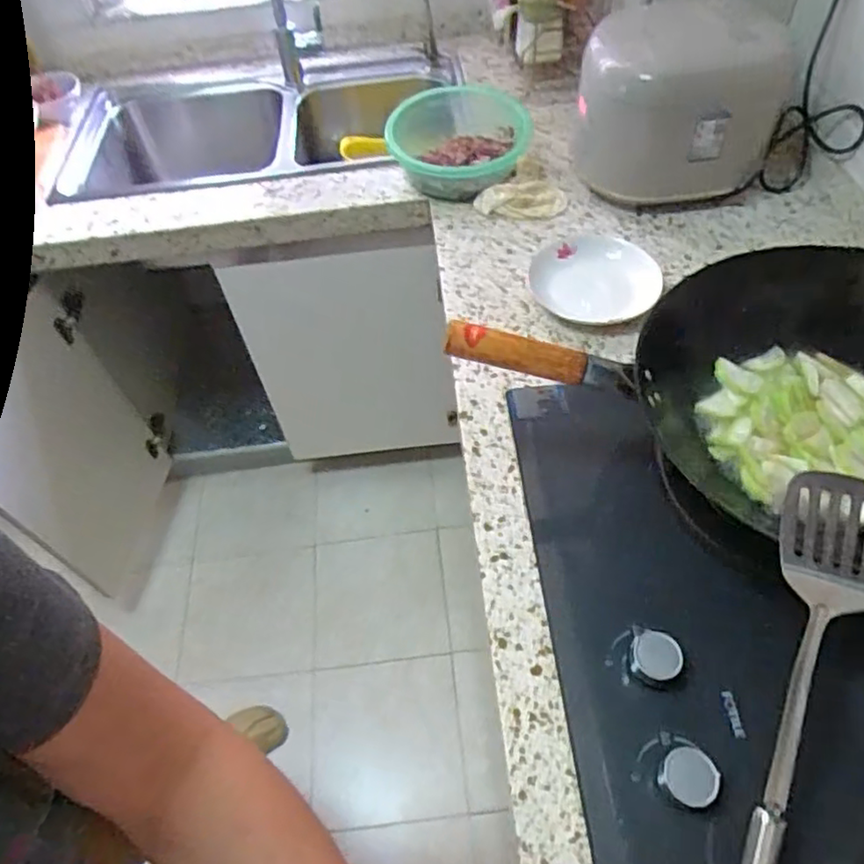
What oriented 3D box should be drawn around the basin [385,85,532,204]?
[{"bbox_3d":[0.044,-0.460,1.012,0.214,0.094,0.186,3,54,7],"label":"basin"}]

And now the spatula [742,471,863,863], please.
[{"bbox_3d":[0.255,0.207,0.442,0.073,0.028,0.362,14,83,15],"label":"spatula"}]

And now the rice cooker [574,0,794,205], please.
[{"bbox_3d":[0.353,-0.472,0.921,0.270,0.211,0.217,14,57,15],"label":"rice cooker"}]

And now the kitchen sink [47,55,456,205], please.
[{"bbox_3d":[-0.332,-0.545,1.234,0.695,0.165,0.395,0,54,5],"label":"kitchen sink"}]

